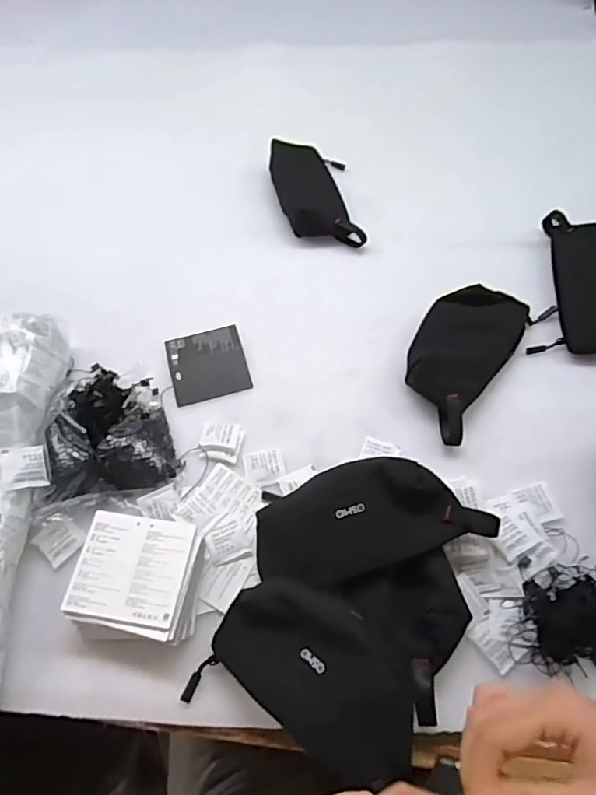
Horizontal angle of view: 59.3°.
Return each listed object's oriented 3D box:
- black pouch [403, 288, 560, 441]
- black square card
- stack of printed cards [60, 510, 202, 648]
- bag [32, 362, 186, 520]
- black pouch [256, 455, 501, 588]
[{"bbox_3d":[0.186,-0.053,0.591,0.101,0.030,0.210,30,66,20],"label":"black pouch"},{"bbox_3d":[-0.106,-0.040,0.615,0.087,0.007,0.091,-16,64,-7],"label":"black square card"},{"bbox_3d":[-0.144,0.162,0.474,0.107,0.035,0.105,3,59,5],"label":"stack of printed cards"},{"bbox_3d":[-0.207,0.035,0.544,0.133,0.054,0.142,-19,60,-7],"label":"bag"},{"bbox_3d":[0.062,0.112,0.485,0.203,0.071,0.090,-16,59,-6],"label":"black pouch"}]

